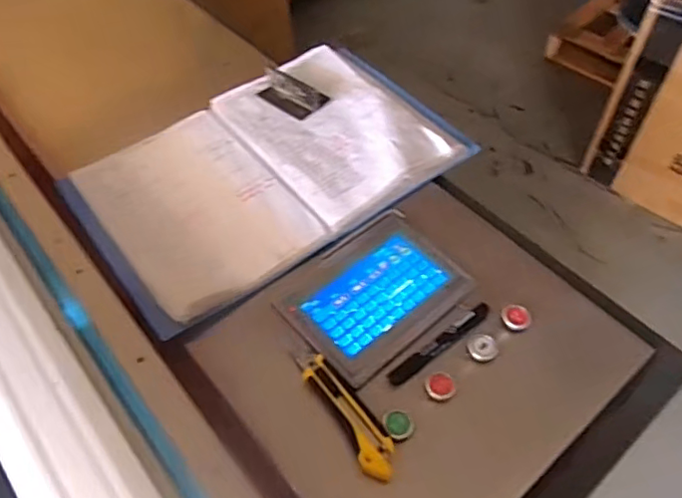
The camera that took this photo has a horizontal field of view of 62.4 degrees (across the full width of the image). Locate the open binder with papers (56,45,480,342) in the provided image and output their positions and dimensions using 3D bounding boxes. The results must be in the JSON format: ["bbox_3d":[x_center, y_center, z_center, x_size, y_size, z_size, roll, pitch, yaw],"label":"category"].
[{"bbox_3d":[-0.092,-0.120,0.753,0.480,0.025,0.316,-31,58,-19],"label":"open binder with papers"}]

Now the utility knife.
[{"bbox_3d":[0.003,0.159,0.555,0.033,0.016,0.148,-31,59,-19],"label":"utility knife"}]

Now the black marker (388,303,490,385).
[{"bbox_3d":[0.108,0.100,0.606,0.138,0.013,0.017,-33,59,-21],"label":"black marker"}]

